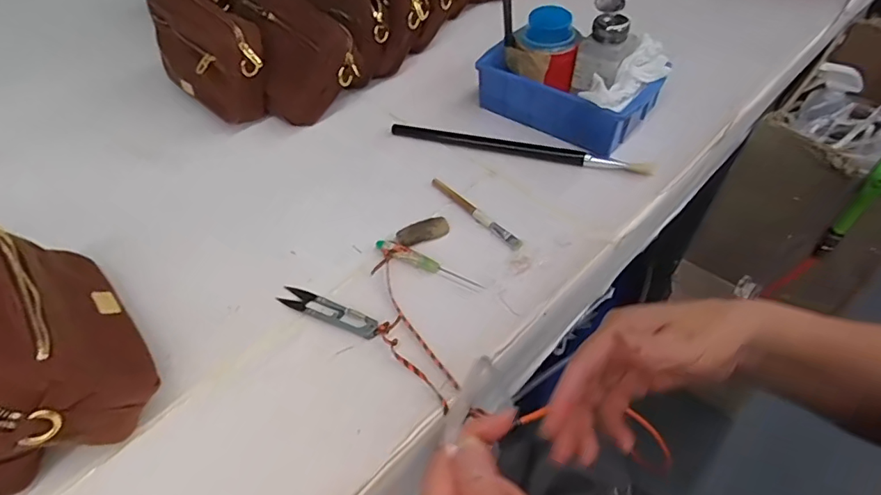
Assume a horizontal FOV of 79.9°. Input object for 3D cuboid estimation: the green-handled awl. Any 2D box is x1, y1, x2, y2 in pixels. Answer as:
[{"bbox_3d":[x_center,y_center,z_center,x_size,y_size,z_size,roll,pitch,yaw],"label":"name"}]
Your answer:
[{"bbox_3d":[-0.012,0.013,0.493,0.114,0.009,0.016,19,53,21],"label":"green-handled awl"}]

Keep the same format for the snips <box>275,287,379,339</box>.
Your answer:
[{"bbox_3d":[-0.100,0.056,0.465,0.099,0.004,0.022,18,52,20],"label":"snips"}]

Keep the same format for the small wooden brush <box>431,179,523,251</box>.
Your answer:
[{"bbox_3d":[0.035,-0.038,0.541,0.013,0.004,0.127,-33,53,-22],"label":"small wooden brush"}]

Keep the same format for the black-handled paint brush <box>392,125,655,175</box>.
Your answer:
[{"bbox_3d":[0.085,-0.114,0.599,0.297,0.008,0.015,11,50,15],"label":"black-handled paint brush"}]

